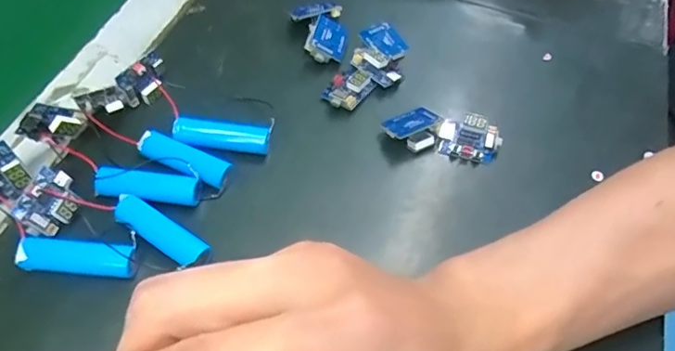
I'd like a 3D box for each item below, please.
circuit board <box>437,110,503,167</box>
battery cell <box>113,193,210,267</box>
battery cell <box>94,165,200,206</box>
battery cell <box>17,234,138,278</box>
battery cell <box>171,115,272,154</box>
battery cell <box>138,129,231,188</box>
[{"bbox_3d":[0.074,-0.020,0.299,0.030,0.007,0.027,22,92,6],"label":"circuit board"},{"bbox_3d":[-0.083,0.027,0.257,0.051,0.011,0.015,28,59,16],"label":"battery cell"},{"bbox_3d":[-0.093,0.006,0.271,0.050,0.011,0.015,6,55,1],"label":"battery cell"},{"bbox_3d":[-0.117,0.038,0.248,0.051,0.012,0.016,7,55,2],"label":"battery cell"},{"bbox_3d":[-0.061,-0.021,0.289,0.050,0.010,0.014,6,55,1],"label":"battery cell"},{"bbox_3d":[-0.078,-0.008,0.282,0.048,0.014,0.014,22,57,12],"label":"battery cell"}]

